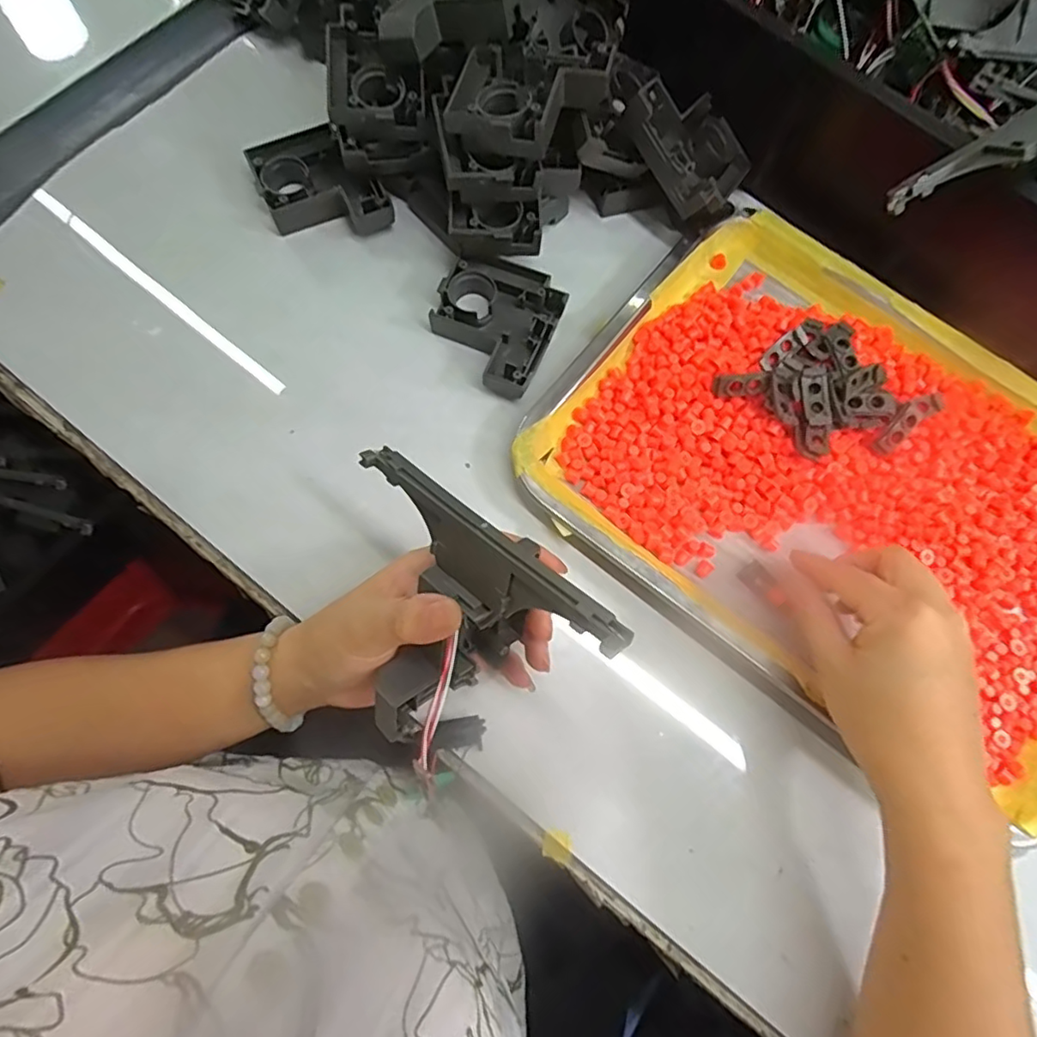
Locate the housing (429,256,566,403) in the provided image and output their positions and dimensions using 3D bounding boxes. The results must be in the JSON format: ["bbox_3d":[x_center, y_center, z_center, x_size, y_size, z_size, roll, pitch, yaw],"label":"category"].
[{"bbox_3d":[-0.015,-0.125,0.375,0.074,0.025,0.083,25,75,5],"label":"housing"}]

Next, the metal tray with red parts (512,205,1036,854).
[{"bbox_3d":[0.197,-0.021,0.350,0.343,0.034,0.262,37,75,9],"label":"metal tray with red parts"}]

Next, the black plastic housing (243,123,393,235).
[{"bbox_3d":[-0.131,-0.216,0.391,0.070,0.030,0.080,-27,77,-9],"label":"black plastic housing"}]

